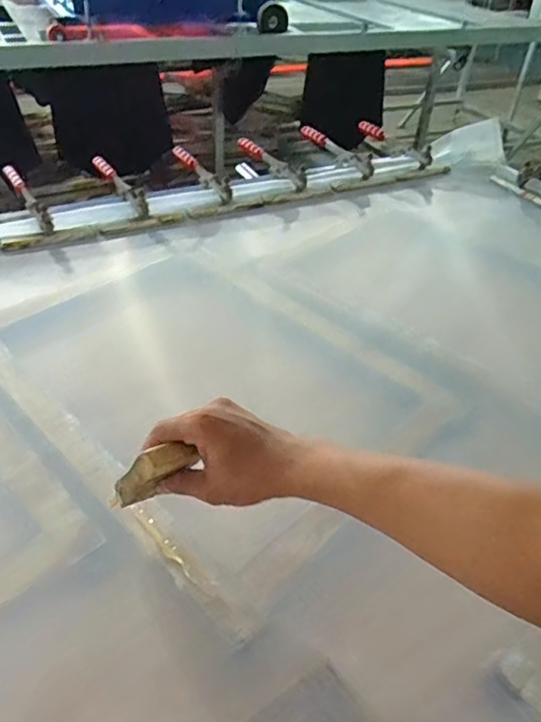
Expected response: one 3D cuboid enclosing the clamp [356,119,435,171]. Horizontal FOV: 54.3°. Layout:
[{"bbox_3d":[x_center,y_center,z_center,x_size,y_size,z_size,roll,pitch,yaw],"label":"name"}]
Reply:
[{"bbox_3d":[0.280,-0.497,1.212,0.054,0.045,0.223,-25,49,-30],"label":"clamp"}]

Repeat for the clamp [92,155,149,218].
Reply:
[{"bbox_3d":[-0.274,-0.317,0.967,0.023,0.052,0.187,-25,50,-28],"label":"clamp"}]

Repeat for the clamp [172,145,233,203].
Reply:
[{"bbox_3d":[-0.134,-0.367,1.033,0.025,0.048,0.208,-22,49,-25],"label":"clamp"}]

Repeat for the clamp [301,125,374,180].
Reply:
[{"bbox_3d":[0.151,-0.463,1.162,0.049,0.047,0.221,-25,48,-29],"label":"clamp"}]

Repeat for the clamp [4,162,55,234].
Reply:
[{"bbox_3d":[-0.415,-0.272,0.914,0.021,0.059,0.211,-25,50,-27],"label":"clamp"}]

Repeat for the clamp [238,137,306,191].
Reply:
[{"bbox_3d":[0.008,-0.412,1.097,0.049,0.039,0.222,-21,47,-26],"label":"clamp"}]

